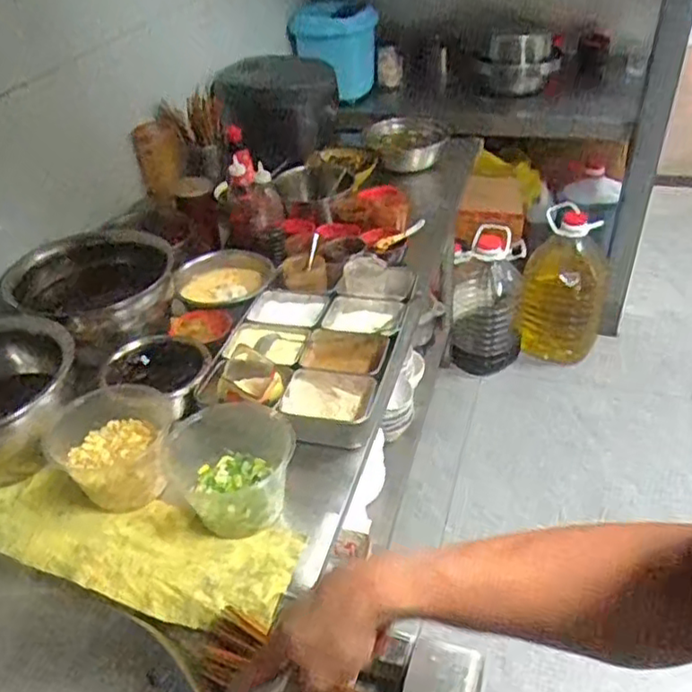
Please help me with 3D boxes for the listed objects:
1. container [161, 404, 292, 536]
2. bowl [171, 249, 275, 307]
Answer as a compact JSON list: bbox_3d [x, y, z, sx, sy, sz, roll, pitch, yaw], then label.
[{"bbox_3d":[-0.159,0.164,0.913,0.180,0.090,0.156,-1,38,5],"label":"container"},{"bbox_3d":[-0.241,-0.128,1.337,0.198,0.056,0.168,-11,38,-8],"label":"bowl"}]

